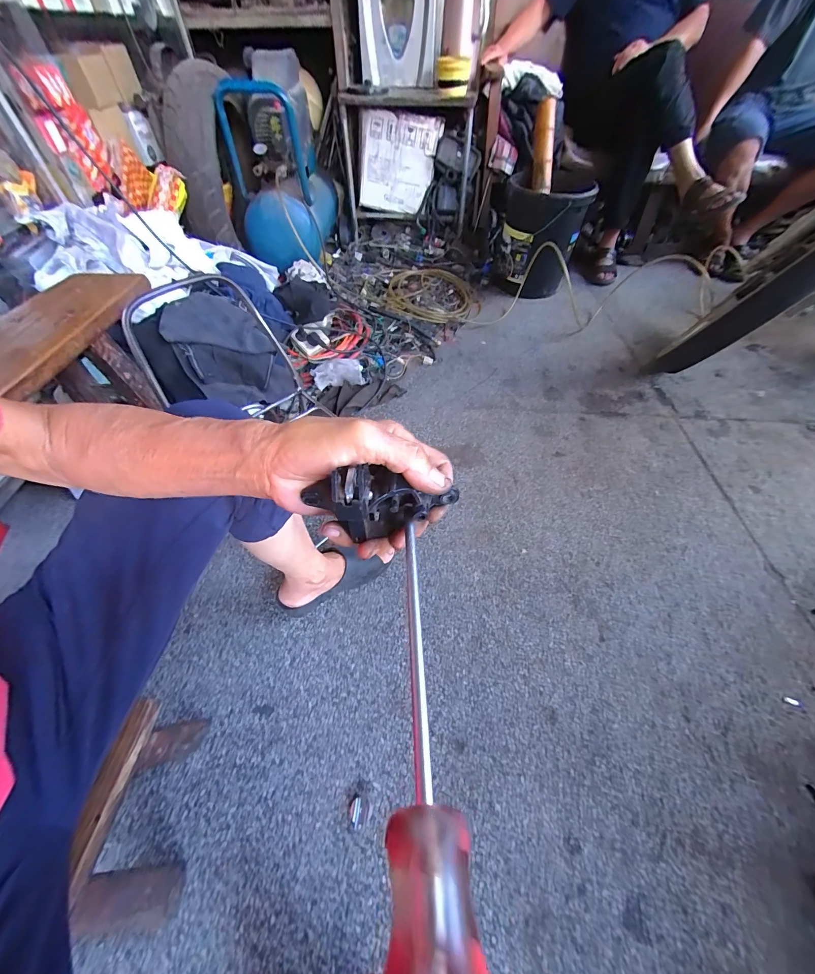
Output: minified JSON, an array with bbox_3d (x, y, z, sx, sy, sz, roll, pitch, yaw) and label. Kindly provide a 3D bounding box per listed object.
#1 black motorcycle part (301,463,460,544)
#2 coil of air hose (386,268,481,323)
[{"bbox_3d":[-0.017,0.011,0.210,0.091,0.047,0.030,3,50,3],"label":"black motorcycle part"},{"bbox_3d":[0.103,-0.748,1.378,0.372,0.092,0.351,0,53,1],"label":"coil of air hose"}]

